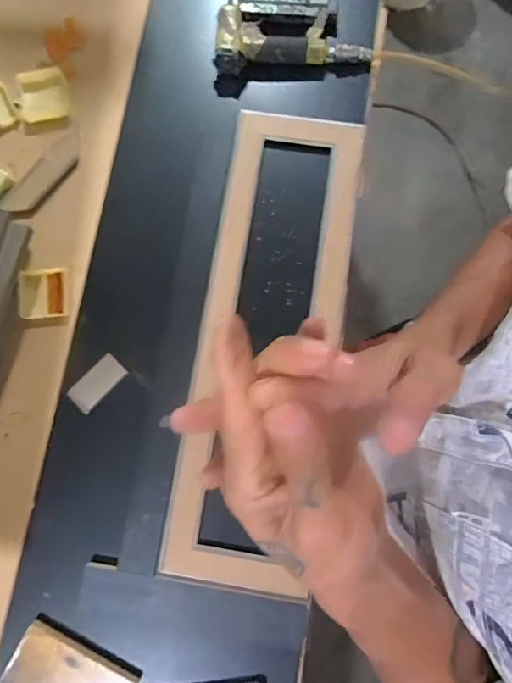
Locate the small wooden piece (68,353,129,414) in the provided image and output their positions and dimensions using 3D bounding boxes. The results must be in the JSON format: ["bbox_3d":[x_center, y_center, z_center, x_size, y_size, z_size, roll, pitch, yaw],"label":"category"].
[{"bbox_3d":[-0.221,0.057,0.662,0.043,0.012,0.079,42,81,6],"label":"small wooden piece"}]

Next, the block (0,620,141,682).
[{"bbox_3d":[-0.228,0.415,0.577,0.152,0.015,0.077,24,80,3],"label":"block"}]

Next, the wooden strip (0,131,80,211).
[{"bbox_3d":[-0.323,-0.256,0.723,0.046,0.006,0.157,36,81,5],"label":"wooden strip"}]

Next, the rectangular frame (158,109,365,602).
[{"bbox_3d":[0.020,-0.015,0.673,0.194,0.014,0.677,9,79,0],"label":"rectangular frame"}]

